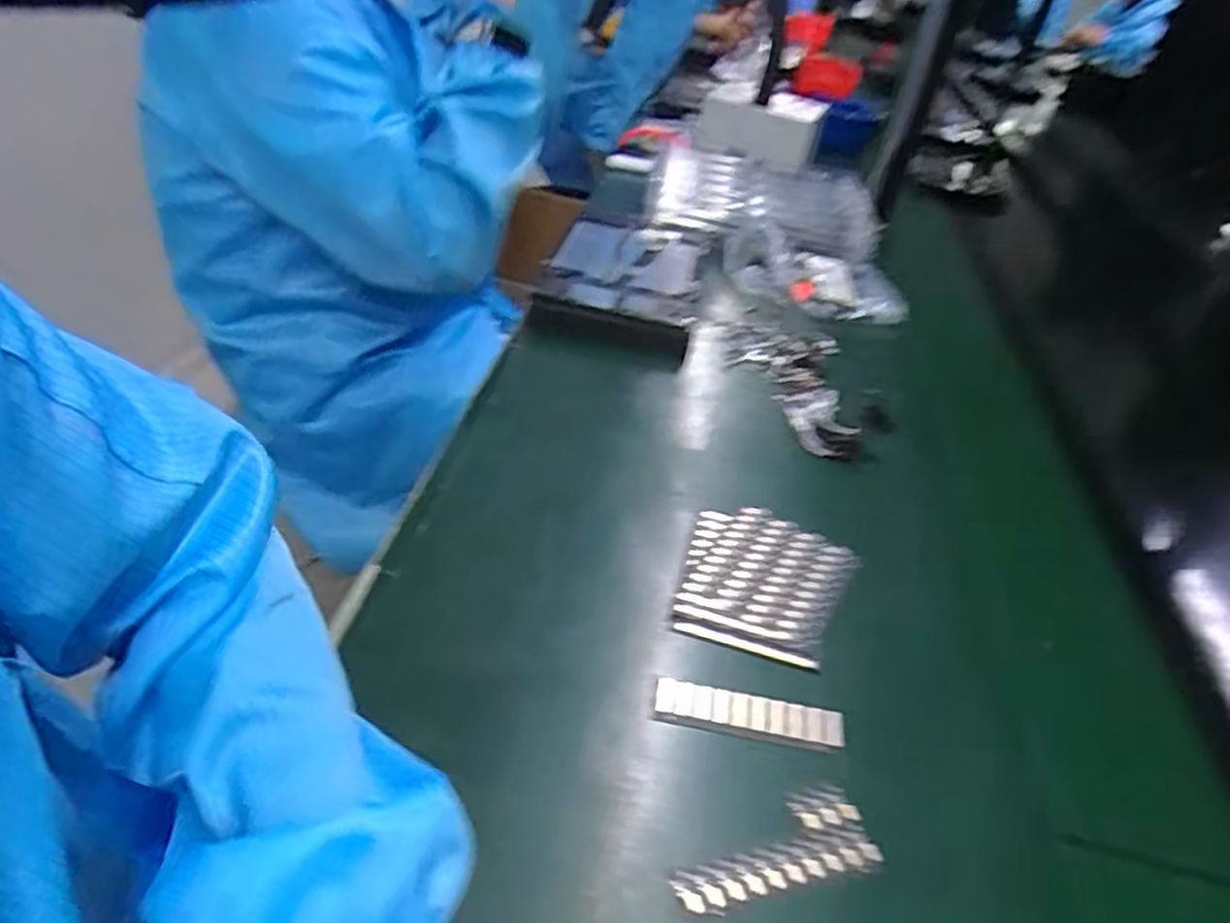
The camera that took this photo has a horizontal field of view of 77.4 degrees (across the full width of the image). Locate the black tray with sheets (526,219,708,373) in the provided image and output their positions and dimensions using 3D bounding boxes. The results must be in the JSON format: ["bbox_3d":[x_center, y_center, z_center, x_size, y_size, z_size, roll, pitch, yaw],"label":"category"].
[{"bbox_3d":[0.012,-0.194,0.818,0.155,0.042,0.272,11,37,5],"label":"black tray with sheets"}]

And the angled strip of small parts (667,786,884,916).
[{"bbox_3d":[0.074,0.184,0.360,0.099,0.004,0.040,-10,40,-21],"label":"angled strip of small parts"}]

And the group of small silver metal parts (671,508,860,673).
[{"bbox_3d":[0.098,0.076,0.499,0.104,0.008,0.122,14,37,9],"label":"group of small silver metal parts"}]

